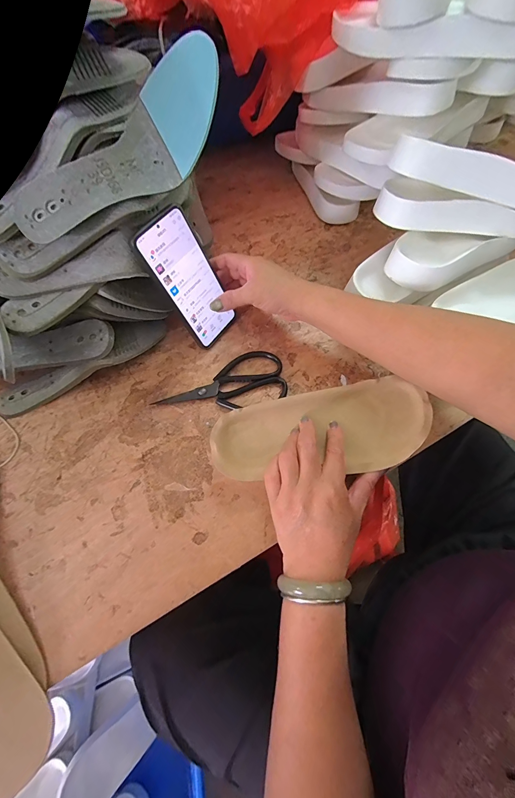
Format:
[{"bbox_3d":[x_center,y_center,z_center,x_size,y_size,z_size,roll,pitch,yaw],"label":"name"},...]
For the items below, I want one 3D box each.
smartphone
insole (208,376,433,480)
[{"bbox_3d":[-0.082,-0.144,0.396,0.006,0.164,0.077,23,65,40],"label":"smartphone"},{"bbox_3d":[0.071,0.035,0.351,0.241,0.016,0.097,-9,63,-3],"label":"insole"}]

